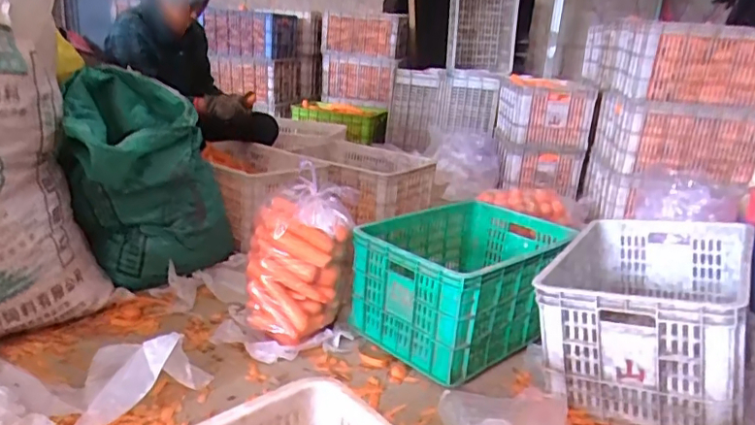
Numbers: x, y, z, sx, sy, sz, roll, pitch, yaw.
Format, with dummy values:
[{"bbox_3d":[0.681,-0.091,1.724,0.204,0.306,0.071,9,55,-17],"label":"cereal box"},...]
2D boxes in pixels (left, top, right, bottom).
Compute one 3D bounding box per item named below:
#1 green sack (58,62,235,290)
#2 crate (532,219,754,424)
[{"bbox_3d":[-0.596,-0.089,1.461,0.385,0.502,0.351,-3,19,-20],"label":"green sack"},{"bbox_3d":[0.577,0.200,1.191,0.369,0.266,0.518,14,20,27],"label":"crate"}]

